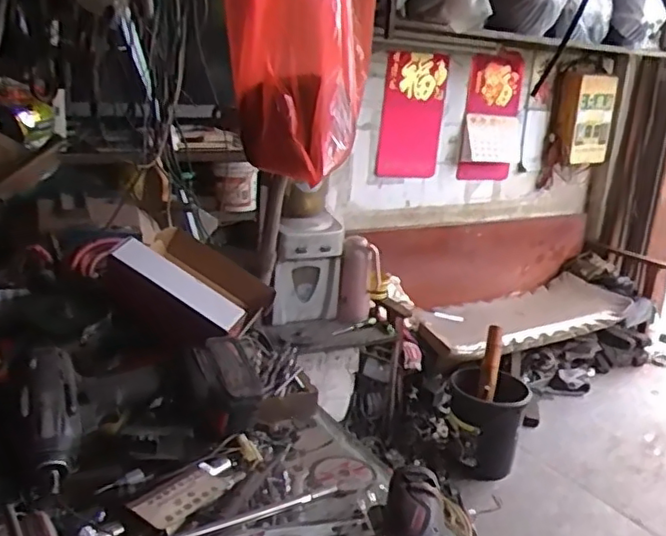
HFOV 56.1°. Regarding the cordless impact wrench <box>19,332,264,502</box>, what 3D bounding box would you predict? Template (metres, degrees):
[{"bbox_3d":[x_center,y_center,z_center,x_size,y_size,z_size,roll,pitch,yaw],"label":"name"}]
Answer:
[{"bbox_3d":[-0.213,0.150,0.701,0.252,0.086,0.166,-6,19,-27],"label":"cordless impact wrench"}]

